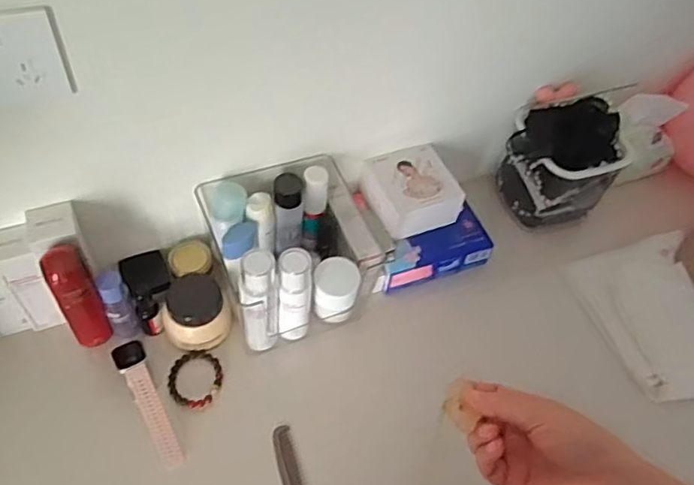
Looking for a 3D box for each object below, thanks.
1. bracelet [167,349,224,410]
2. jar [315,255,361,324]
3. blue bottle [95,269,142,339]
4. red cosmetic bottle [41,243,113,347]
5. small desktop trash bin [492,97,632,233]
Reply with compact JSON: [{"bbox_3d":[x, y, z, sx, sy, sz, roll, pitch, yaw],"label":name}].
[{"bbox_3d":[-0.182,0.163,0.704,0.064,0.005,0.070,-18,58,-19],"label":"bracelet"},{"bbox_3d":[-0.014,0.061,0.756,0.053,0.067,0.056,3,53,-5],"label":"jar"},{"bbox_3d":[-0.270,0.077,0.692,0.031,0.112,0.027,-26,61,-23],"label":"blue bottle"},{"bbox_3d":[-0.300,0.066,0.662,0.046,0.167,0.038,-27,61,-24],"label":"red cosmetic bottle"},{"bbox_3d":[0.312,-0.115,0.865,0.150,0.166,0.136,41,59,21],"label":"small desktop trash bin"}]

